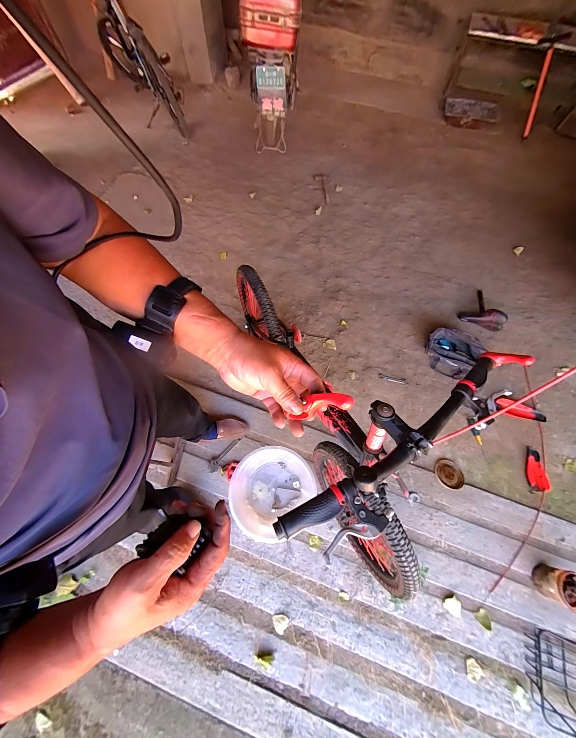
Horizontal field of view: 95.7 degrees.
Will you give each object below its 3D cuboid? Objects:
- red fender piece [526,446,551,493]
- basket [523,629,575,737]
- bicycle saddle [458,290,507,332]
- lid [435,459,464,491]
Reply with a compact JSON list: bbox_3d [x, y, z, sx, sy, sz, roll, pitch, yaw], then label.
[{"bbox_3d":[1.162,0.468,1.216,0.085,0.022,0.193,13,69,7],"label":"red fender piece"},{"bbox_3d":[0.983,1.085,0.895,0.272,0.090,0.238,14,69,8],"label":"basket"},{"bbox_3d":[1.165,-0.343,1.503,0.218,0.123,0.262,42,74,18],"label":"bicycle saddle"},{"bbox_3d":[0.740,0.484,1.193,0.116,0.019,0.130,-24,69,-8],"label":"lid"}]

